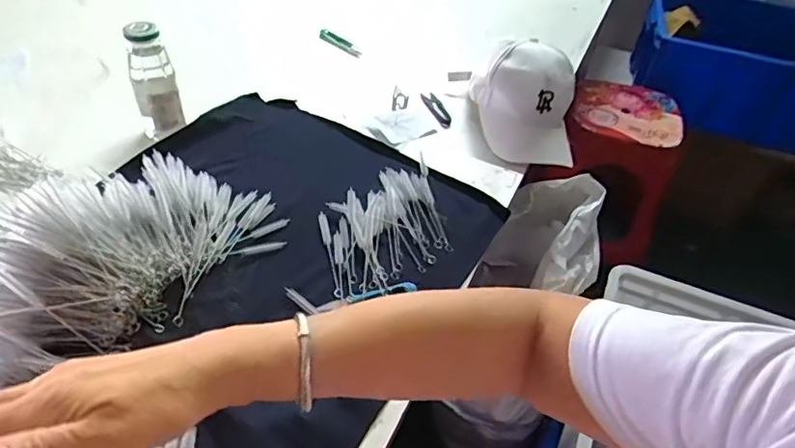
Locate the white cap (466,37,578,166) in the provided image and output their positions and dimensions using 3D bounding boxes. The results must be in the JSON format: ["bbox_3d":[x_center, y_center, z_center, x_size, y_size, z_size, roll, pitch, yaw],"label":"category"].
[{"bbox_3d":[0.211,-0.196,0.900,0.167,0.180,0.104,3,45,-4],"label":"white cap"}]

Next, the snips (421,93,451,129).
[{"bbox_3d":[0.069,-0.194,0.934,0.031,0.009,0.102,-11,48,-18],"label":"snips"}]

